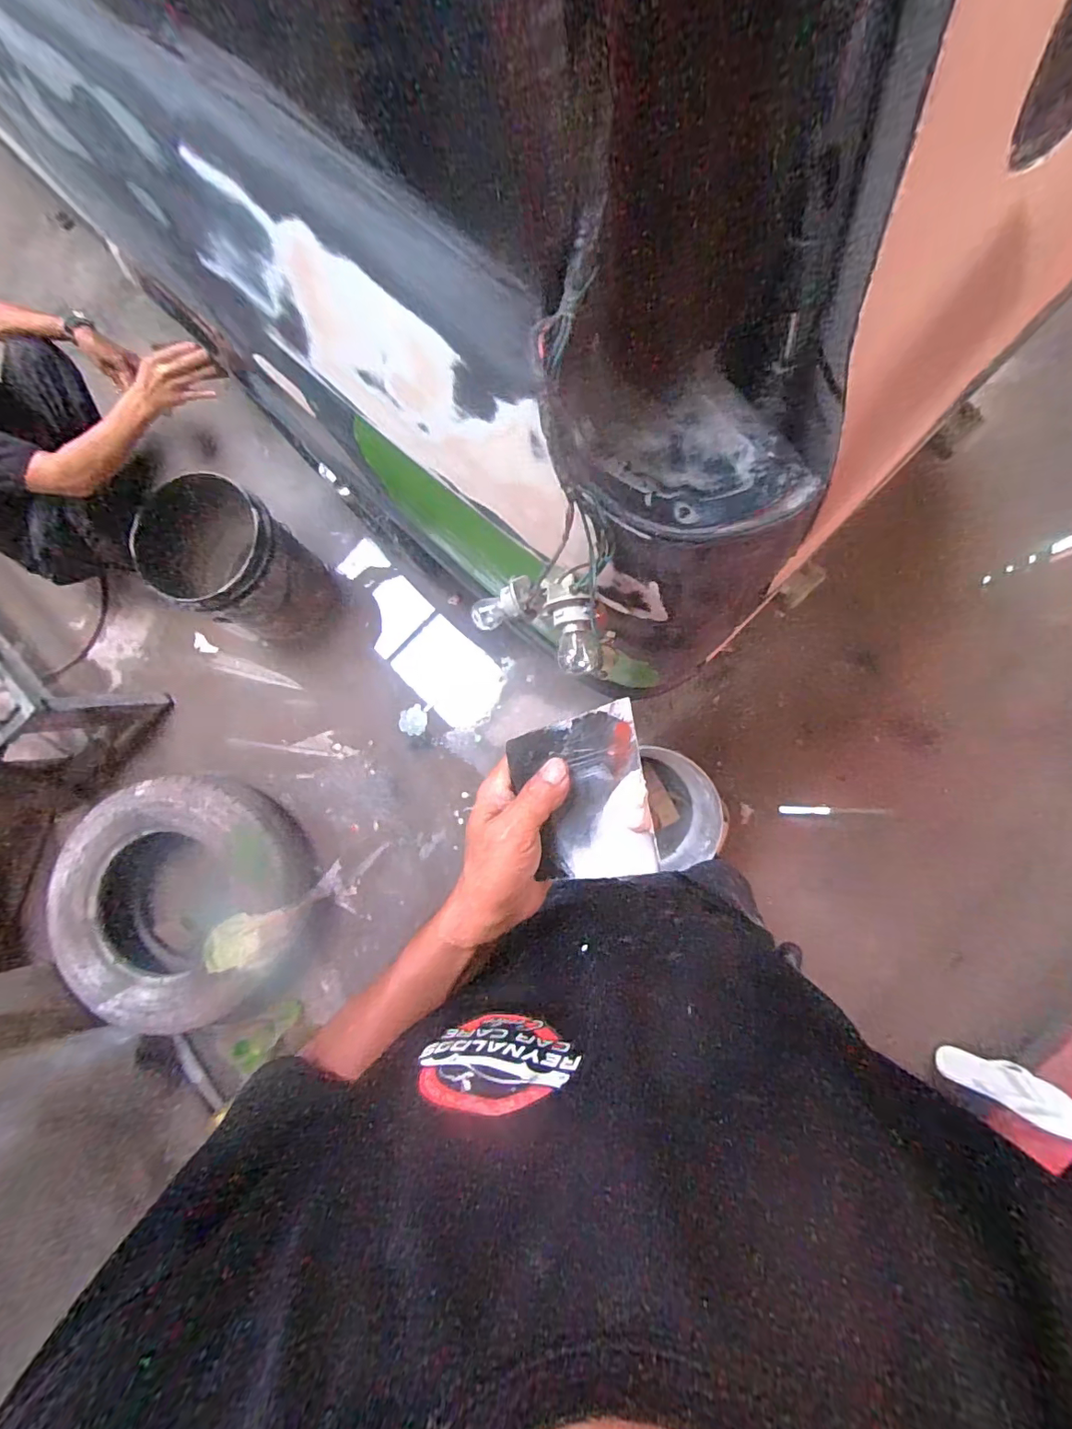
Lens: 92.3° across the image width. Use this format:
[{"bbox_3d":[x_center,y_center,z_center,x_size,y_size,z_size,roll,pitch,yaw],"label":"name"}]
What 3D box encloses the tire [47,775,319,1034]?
[{"bbox_3d":[-0.872,0.446,1.297,0.554,0.191,0.596,-1,84,5],"label":"tire"}]

